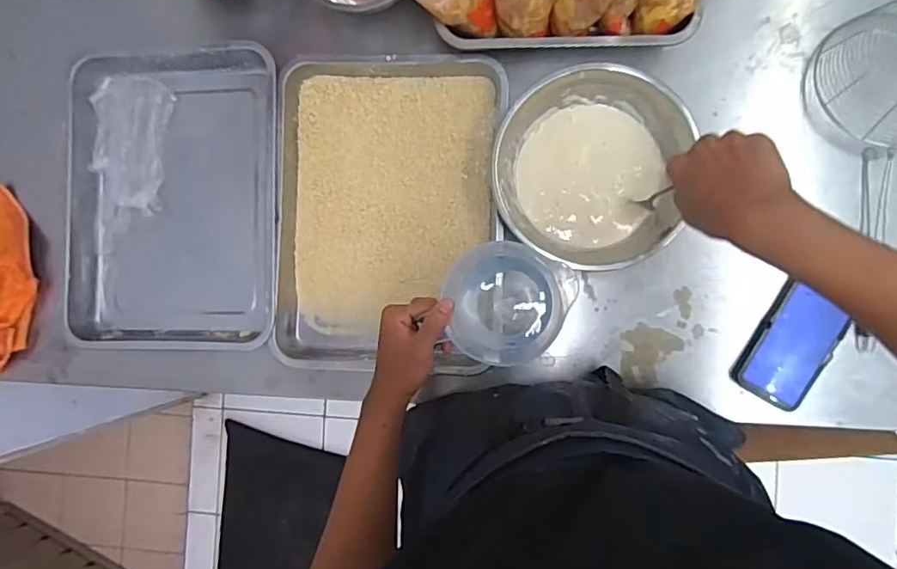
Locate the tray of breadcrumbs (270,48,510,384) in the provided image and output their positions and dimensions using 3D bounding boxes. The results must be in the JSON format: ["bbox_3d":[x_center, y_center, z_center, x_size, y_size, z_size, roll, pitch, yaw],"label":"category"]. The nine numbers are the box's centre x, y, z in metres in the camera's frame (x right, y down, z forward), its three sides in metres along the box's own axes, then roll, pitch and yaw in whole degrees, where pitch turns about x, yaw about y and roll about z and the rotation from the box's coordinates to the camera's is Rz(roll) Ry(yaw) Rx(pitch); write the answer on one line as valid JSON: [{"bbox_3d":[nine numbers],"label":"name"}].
[{"bbox_3d":[-0.076,-0.090,0.711,0.276,0.051,0.385,2,90,6],"label":"tray of breadcrumbs"}]

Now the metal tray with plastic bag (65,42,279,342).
[{"bbox_3d":[-0.358,-0.115,0.752,0.288,0.074,0.373,1,90,6],"label":"metal tray with plastic bag"}]

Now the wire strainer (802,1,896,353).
[{"bbox_3d":[0.530,-0.123,0.643,0.154,0.065,0.386,-7,89,6],"label":"wire strainer"}]

